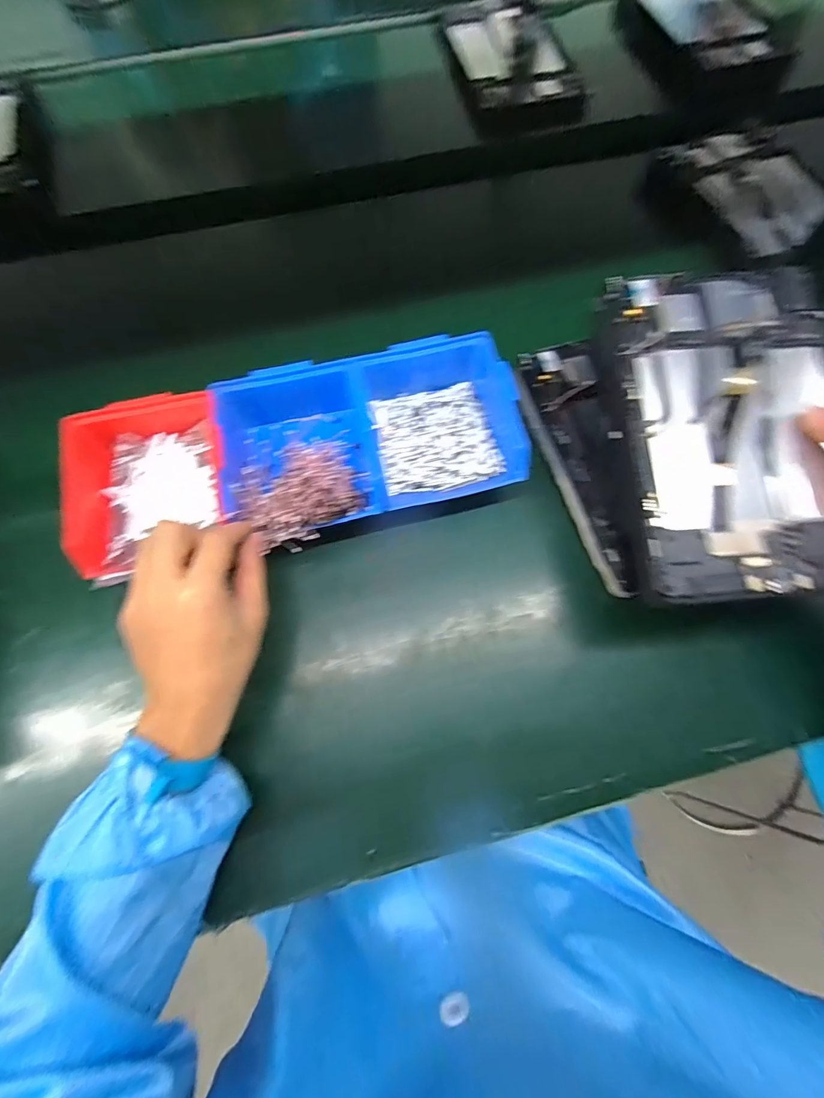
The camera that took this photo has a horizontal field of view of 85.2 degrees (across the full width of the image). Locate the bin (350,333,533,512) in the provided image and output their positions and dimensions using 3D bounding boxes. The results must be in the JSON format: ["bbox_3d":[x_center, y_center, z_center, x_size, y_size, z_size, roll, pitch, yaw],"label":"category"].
[{"bbox_3d":[0.024,-0.117,0.400,0.127,0.060,0.147,-12,72,-4],"label":"bin"}]

